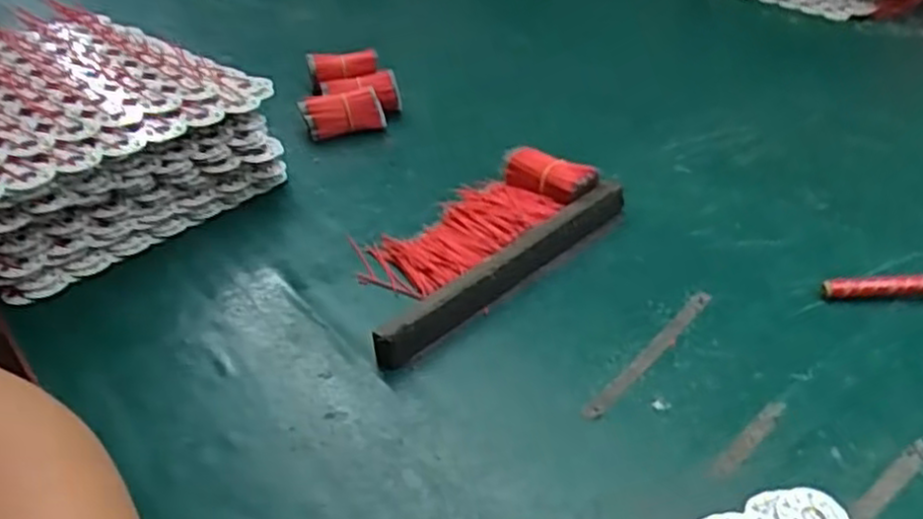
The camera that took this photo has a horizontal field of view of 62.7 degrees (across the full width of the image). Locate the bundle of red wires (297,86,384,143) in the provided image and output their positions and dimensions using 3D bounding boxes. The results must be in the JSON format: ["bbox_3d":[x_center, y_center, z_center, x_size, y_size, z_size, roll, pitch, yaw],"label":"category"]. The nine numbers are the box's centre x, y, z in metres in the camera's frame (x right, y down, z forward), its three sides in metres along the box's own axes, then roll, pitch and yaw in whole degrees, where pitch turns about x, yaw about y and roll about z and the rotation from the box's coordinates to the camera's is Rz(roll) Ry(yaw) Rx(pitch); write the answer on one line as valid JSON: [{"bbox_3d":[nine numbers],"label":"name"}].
[{"bbox_3d":[-0.111,-0.137,0.715,0.072,0.036,0.029,-20,40,-25],"label":"bundle of red wires"}]

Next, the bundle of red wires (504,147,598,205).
[{"bbox_3d":[0.067,-0.063,0.580,0.068,0.028,0.034,26,43,32],"label":"bundle of red wires"}]

